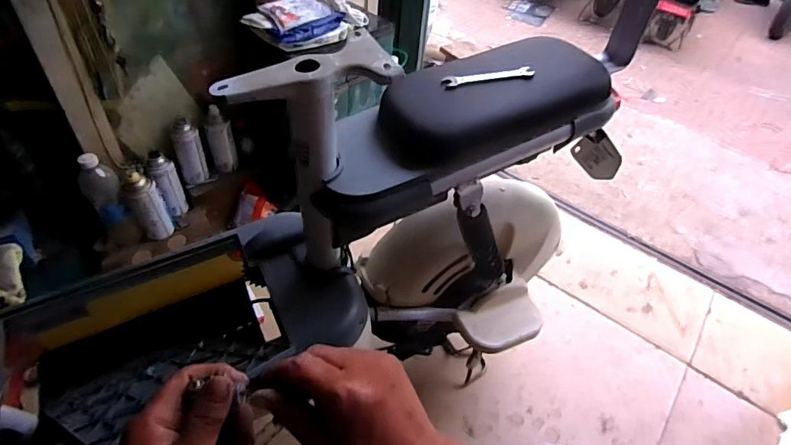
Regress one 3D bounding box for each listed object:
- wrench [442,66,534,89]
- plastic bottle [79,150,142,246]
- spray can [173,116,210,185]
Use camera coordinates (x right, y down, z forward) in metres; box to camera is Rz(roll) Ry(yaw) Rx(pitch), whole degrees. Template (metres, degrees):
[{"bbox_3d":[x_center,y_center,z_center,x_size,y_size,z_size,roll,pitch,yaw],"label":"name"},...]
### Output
[{"bbox_3d":[0.118,-0.188,0.608,0.118,0.004,0.026,-11,56,-8],"label":"wrench"},{"bbox_3d":[-0.584,-0.040,0.964,0.066,0.202,0.062,-24,54,-26],"label":"plastic bottle"},{"bbox_3d":[-0.466,-0.161,1.072,0.058,0.146,0.052,-18,51,-21],"label":"spray can"}]

